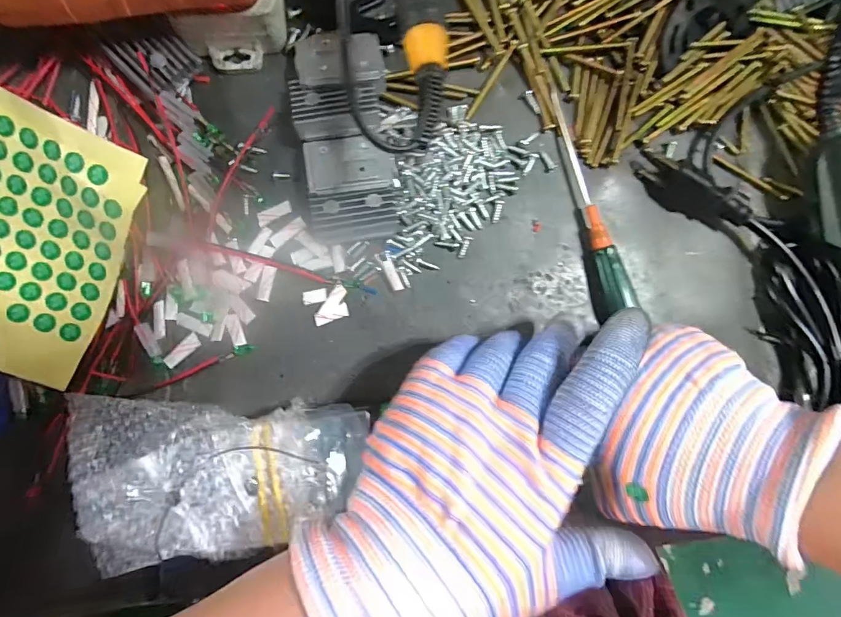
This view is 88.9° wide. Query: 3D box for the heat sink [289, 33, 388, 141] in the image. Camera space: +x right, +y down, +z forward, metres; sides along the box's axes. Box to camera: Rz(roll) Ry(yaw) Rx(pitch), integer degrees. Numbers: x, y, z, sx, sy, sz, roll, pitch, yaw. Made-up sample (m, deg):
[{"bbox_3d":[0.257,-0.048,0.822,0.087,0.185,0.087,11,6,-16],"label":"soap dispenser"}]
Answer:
[{"bbox_3d":[-0.045,-0.122,0.237,0.050,0.018,0.060,-5,89,-5],"label":"heat sink"}]

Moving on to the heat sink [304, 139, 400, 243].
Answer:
[{"bbox_3d":[-0.037,-0.065,0.235,0.048,0.014,0.053,-6,89,-5],"label":"heat sink"}]

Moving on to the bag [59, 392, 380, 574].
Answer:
[{"bbox_3d":[-0.103,0.091,0.216,0.143,0.041,0.085,2,88,-5],"label":"bag"}]

